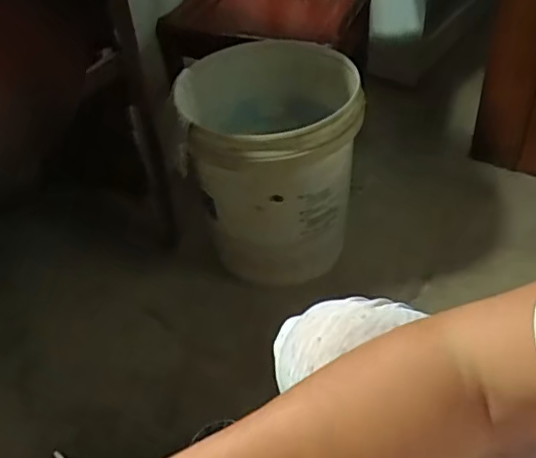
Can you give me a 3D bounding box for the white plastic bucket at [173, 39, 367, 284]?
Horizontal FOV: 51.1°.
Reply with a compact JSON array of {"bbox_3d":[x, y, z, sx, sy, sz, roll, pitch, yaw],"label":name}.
[{"bbox_3d":[0.013,-0.116,0.953,0.257,0.336,0.294,-7,44,-1],"label":"white plastic bucket"}]

